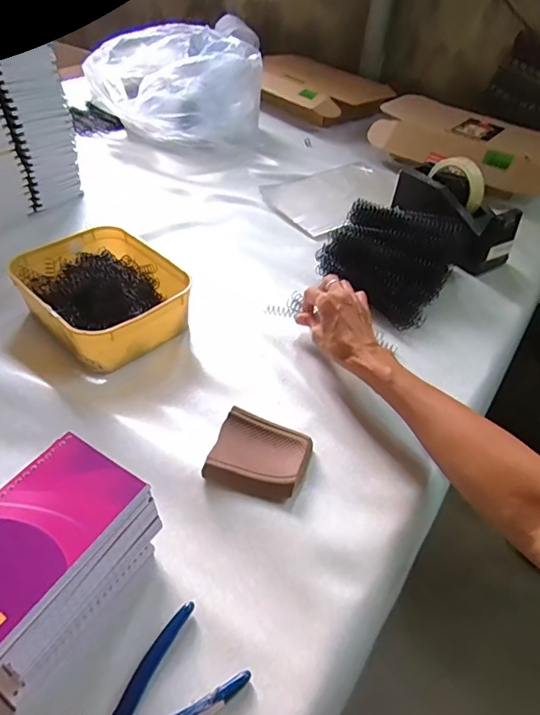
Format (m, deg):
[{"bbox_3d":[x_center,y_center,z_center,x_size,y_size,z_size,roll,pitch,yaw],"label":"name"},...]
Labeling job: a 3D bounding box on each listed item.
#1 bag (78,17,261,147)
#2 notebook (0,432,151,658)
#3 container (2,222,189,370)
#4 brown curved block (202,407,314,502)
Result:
[{"bbox_3d":[-0.194,-0.575,0.996,0.342,0.165,0.261,7,43,1],"label":"bag"},{"bbox_3d":[-0.154,0.114,0.307,0.079,0.014,0.131,25,46,19],"label":"notebook"},{"bbox_3d":[-0.203,-0.081,0.572,0.204,0.056,0.161,36,51,28],"label":"container"},{"bbox_3d":[-0.008,0.091,0.449,0.087,0.022,0.083,14,43,8],"label":"brown curved block"}]

